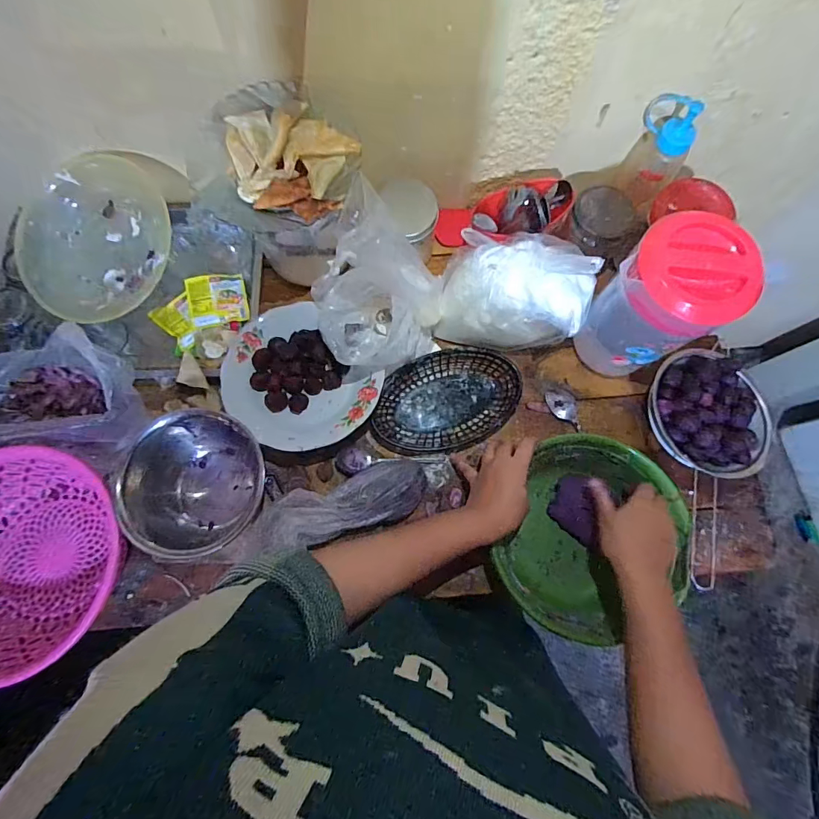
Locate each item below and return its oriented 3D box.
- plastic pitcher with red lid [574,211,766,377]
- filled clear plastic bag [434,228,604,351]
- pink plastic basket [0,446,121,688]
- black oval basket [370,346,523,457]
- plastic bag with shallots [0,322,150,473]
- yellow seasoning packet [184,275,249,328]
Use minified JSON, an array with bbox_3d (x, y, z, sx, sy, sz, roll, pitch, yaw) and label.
[{"bbox_3d":[0.297,-0.124,0.543,0.108,0.205,0.118,0,76,-2],"label":"plastic pitcher with red lid"},{"bbox_3d":[0.148,-0.167,0.595,0.193,0.150,0.126,10,76,1],"label":"filled clear plastic bag"},{"bbox_3d":[-0.495,0.197,0.558,0.227,0.102,0.257,-36,80,-10],"label":"pink plastic basket"},{"bbox_3d":[0.055,-0.014,0.639,0.217,0.037,0.137,-25,78,-8],"label":"black oval basket"},{"bbox_3d":[-0.494,-0.010,0.556,0.264,0.141,0.149,2,76,-1],"label":"plastic bag with shallots"},{"bbox_3d":[-0.296,-0.169,0.680,0.084,0.018,0.080,-12,77,-5],"label":"yellow seasoning packet"}]

